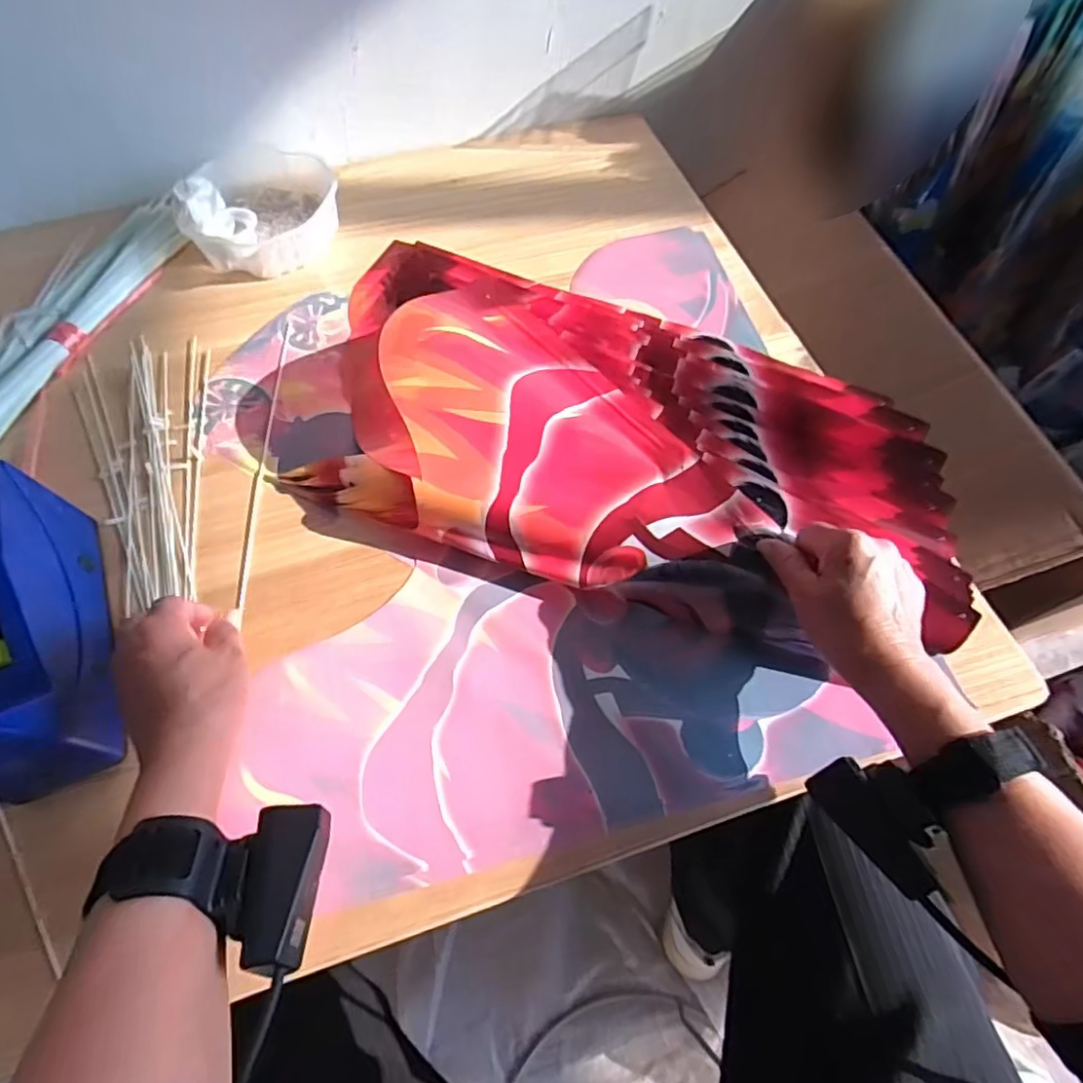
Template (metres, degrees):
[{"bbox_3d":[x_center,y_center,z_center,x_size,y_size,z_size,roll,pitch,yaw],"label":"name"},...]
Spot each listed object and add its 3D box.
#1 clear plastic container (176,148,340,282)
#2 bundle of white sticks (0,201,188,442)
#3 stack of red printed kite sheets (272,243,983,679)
[{"bbox_3d":[-0.288,-0.353,0.639,0.140,0.063,0.142,10,63,6],"label":"clear plastic container"},{"bbox_3d":[-0.465,-0.193,0.575,0.089,0.024,0.374,14,63,8],"label":"bundle of white sticks"},{"bbox_3d":[0.062,-0.108,0.495,0.549,0.072,0.299,19,64,10],"label":"stack of red printed kite sheets"}]

